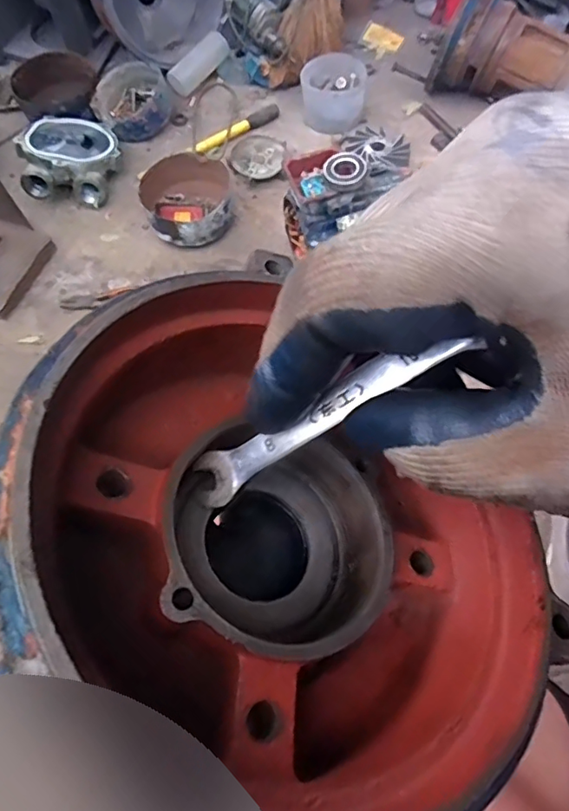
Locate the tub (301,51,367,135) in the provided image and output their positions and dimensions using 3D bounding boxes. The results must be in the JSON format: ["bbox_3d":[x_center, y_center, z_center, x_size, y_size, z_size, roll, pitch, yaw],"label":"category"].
[{"bbox_3d":[0.114,-0.723,1.219,0.144,0.099,0.135,-1,65,2],"label":"tub"}]

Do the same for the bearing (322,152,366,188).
[{"bbox_3d":[0.095,-0.376,0.836,0.067,0.022,0.063,2,65,4],"label":"bearing"}]

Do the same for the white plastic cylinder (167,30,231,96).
[{"bbox_3d":[-0.213,-0.845,1.299,0.059,0.052,0.175,42,86,20],"label":"white plastic cylinder"}]

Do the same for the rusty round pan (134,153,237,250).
[{"bbox_3d":[-0.193,-0.425,1.104,0.189,0.080,0.196,-1,65,2],"label":"rusty round pan"}]

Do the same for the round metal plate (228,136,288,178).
[{"bbox_3d":[-0.055,-0.555,1.185,0.117,0.035,0.125,23,68,13],"label":"round metal plate"}]

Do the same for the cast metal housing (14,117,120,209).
[{"bbox_3d":[-0.465,-0.547,1.159,0.196,0.104,0.205,-5,65,1],"label":"cast metal housing"}]

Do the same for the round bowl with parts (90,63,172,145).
[{"bbox_3d":[-0.360,-0.717,1.250,0.178,0.079,0.184,-25,66,-9],"label":"round bowl with parts"}]

